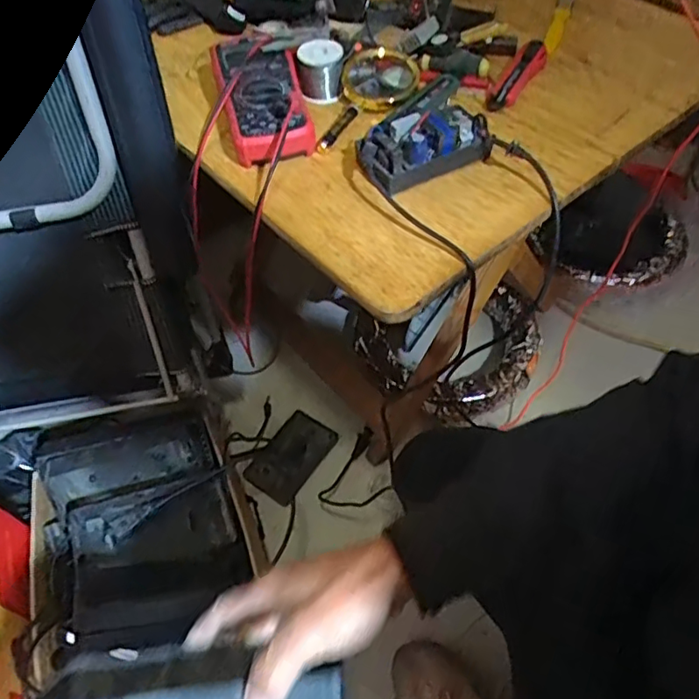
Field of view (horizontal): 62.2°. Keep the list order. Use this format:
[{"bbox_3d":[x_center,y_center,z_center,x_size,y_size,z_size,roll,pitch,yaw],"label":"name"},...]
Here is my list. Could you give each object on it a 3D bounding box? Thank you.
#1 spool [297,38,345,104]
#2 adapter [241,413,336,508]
[{"bbox_3d":[-0.032,-0.320,0.667,0.050,0.054,0.050,-4,54,0],"label":"spool"},{"bbox_3d":[-0.102,0.186,1.024,0.099,0.031,0.159,26,59,20],"label":"adapter"}]

